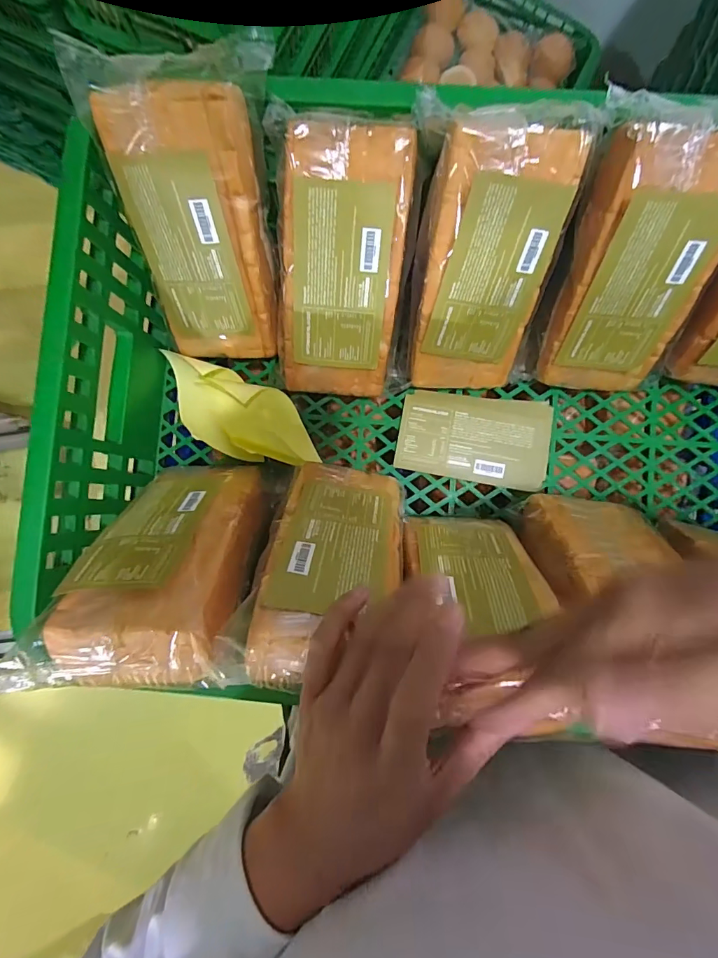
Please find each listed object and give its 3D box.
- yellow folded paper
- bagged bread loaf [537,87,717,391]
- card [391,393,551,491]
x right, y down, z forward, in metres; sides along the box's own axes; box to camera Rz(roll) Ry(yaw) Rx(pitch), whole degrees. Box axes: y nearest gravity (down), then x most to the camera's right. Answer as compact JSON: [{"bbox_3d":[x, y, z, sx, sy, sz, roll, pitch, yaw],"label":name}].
[{"bbox_3d":[-0.115,-0.060,0.417,0.159,0.032,0.074,18,87,3],"label":"yellow folded paper"},{"bbox_3d":[0.212,-0.156,0.330,0.116,0.201,0.047,4,47,5],"label":"bagged bread loaf"},{"bbox_3d":[0.111,-0.038,0.420,0.142,0.004,0.080,8,89,2],"label":"card"}]

